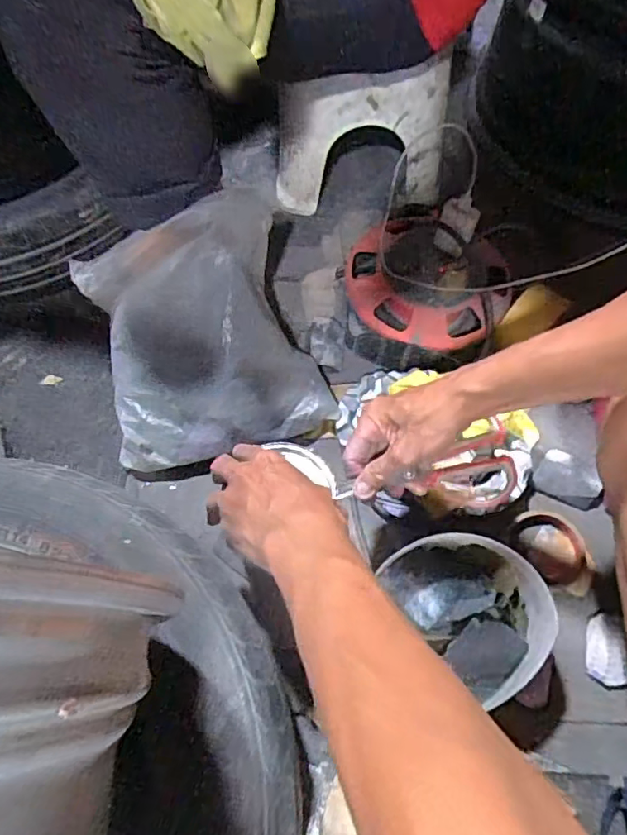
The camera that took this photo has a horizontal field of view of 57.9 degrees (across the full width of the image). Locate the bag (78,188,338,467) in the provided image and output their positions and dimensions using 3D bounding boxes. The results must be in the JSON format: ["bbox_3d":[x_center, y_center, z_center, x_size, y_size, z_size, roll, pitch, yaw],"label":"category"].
[{"bbox_3d":[-0.126,-0.089,0.637,0.231,0.081,0.261,-18,93,1],"label":"bag"}]

